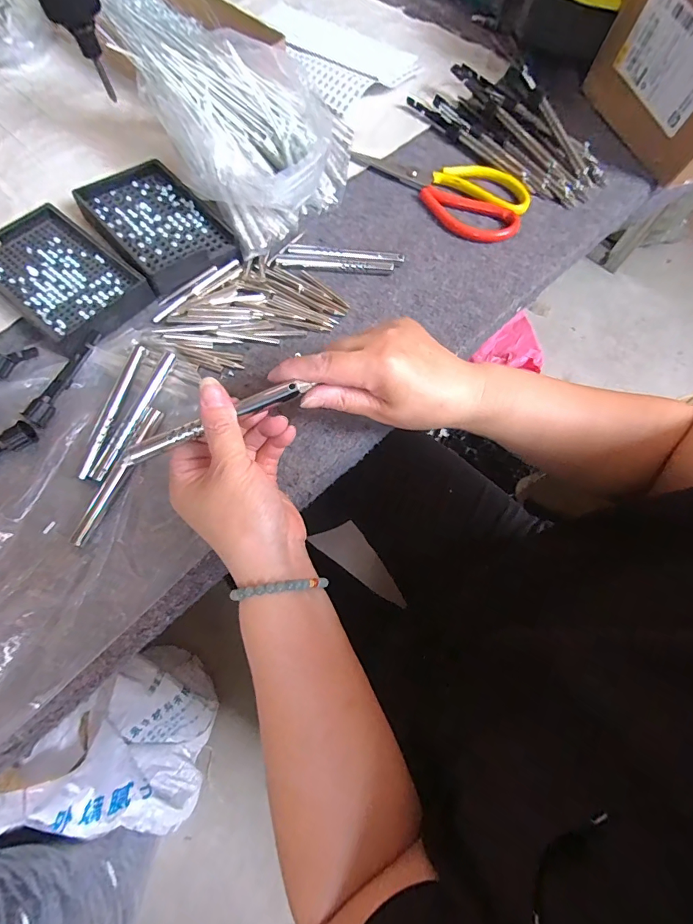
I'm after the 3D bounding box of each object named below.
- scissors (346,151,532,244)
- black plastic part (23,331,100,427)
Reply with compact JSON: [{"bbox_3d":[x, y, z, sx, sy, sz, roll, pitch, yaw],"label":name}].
[{"bbox_3d":[0.097,-0.295,0.444,0.190,0.009,0.103,26,69,6],"label":"scissors"},{"bbox_3d":[-0.217,-0.067,0.320,0.014,0.012,0.084,22,68,5],"label":"black plastic part"}]

